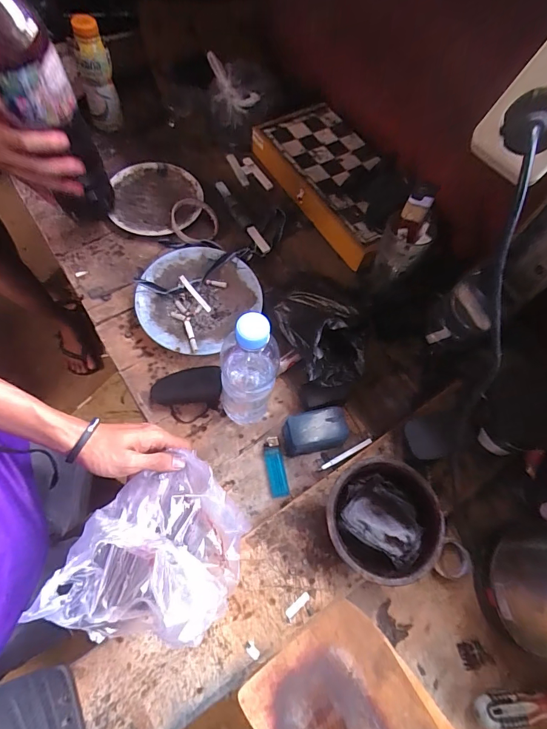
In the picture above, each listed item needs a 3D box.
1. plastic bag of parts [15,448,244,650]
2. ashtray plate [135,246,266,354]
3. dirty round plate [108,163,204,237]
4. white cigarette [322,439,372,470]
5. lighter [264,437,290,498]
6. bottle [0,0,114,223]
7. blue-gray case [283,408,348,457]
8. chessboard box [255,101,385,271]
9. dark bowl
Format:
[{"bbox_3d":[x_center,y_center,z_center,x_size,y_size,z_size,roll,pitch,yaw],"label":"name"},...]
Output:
[{"bbox_3d":[-0.114,0.175,0.384,0.156,0.094,0.170,5,69,0],"label":"plastic bag of parts"},{"bbox_3d":[-0.125,-0.109,0.616,0.175,0.028,0.185,2,67,-4],"label":"ashtray plate"},{"bbox_3d":[-0.210,-0.301,0.695,0.155,0.026,0.158,2,67,-4],"label":"dirty round plate"},{"bbox_3d":[0.104,0.127,0.545,0.081,0.004,0.007,-25,72,-14],"label":"white cigarette"},{"bbox_3d":[0.003,0.143,0.536,0.026,0.007,0.080,-9,69,-9],"label":"lighter"},{"bbox_3d":[-0.284,-0.309,0.492,0.084,0.330,0.092,-28,72,-15],"label":"bottle"},{"bbox_3d":[0.059,0.093,0.538,0.083,0.038,0.052,-10,68,-10],"label":"blue-gray case"},{"bbox_3d":[0.122,-0.355,0.726,0.184,0.044,0.347,-30,73,-16],"label":"chessboard box"},{"bbox_3d":[0.136,0.194,0.488,0.138,0.057,0.133,2,67,-4],"label":"dark bowl"}]

